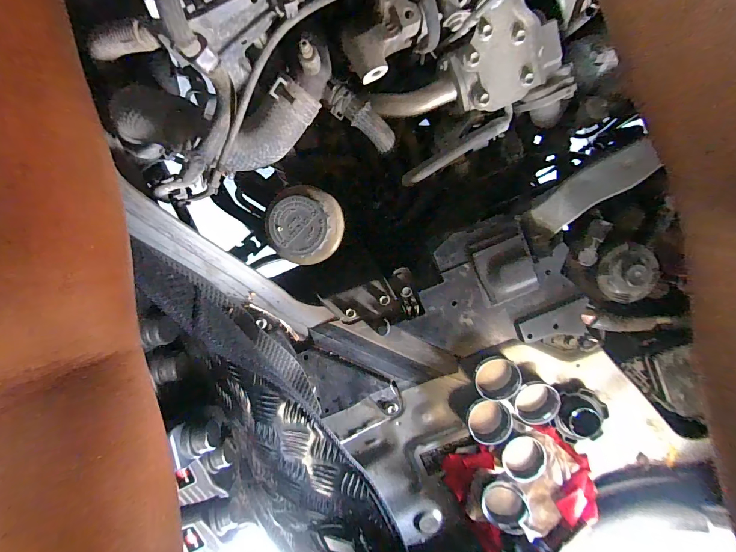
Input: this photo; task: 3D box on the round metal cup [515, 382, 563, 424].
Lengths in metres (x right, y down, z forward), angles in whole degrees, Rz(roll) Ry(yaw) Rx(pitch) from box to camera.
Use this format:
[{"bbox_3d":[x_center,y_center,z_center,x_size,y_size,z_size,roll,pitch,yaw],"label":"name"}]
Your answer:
[{"bbox_3d":[0.195,0.149,0.404,0.044,0.026,0.051,-1,99,1],"label":"round metal cup"}]

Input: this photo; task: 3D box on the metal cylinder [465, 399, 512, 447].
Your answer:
[{"bbox_3d":[0.141,0.171,0.404,0.053,0.018,0.048,23,99,-3],"label":"metal cylinder"}]

